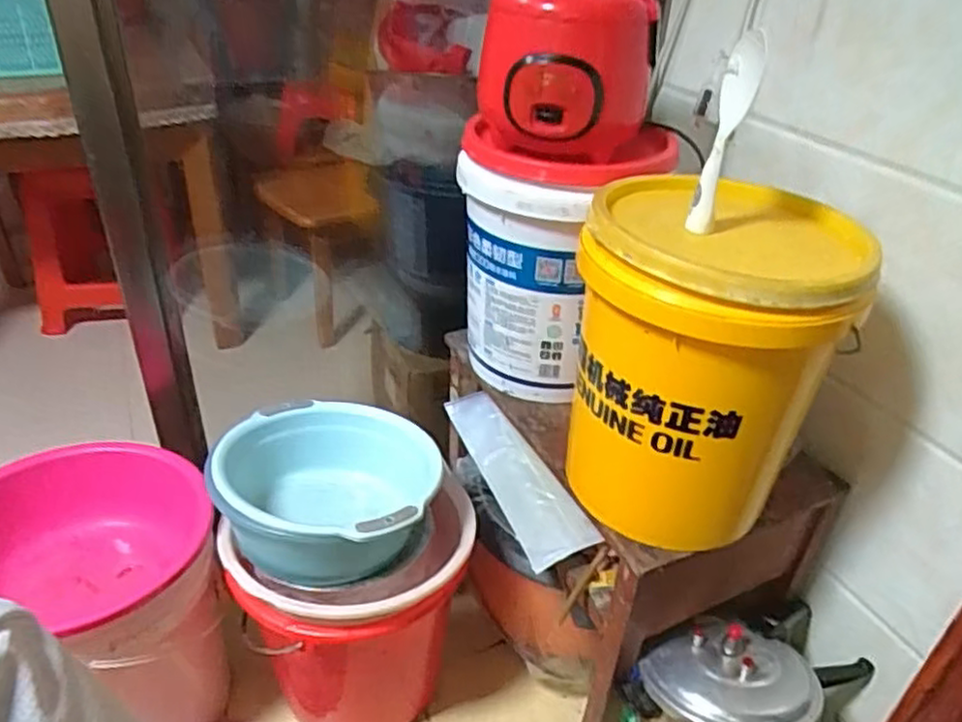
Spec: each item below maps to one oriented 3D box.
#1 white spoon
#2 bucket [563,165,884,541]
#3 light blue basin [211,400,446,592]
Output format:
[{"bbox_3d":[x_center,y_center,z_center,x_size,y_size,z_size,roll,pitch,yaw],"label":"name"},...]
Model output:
[{"bbox_3d":[0.248,-0.223,0.710,0.038,0.187,0.041,15,35,17],"label":"white spoon"},{"bbox_3d":[0.246,-0.006,0.838,0.264,0.343,0.274,3,33,-2],"label":"bucket"},{"bbox_3d":[-0.220,0.174,1.001,0.294,0.131,0.285,3,33,-2],"label":"light blue basin"}]

